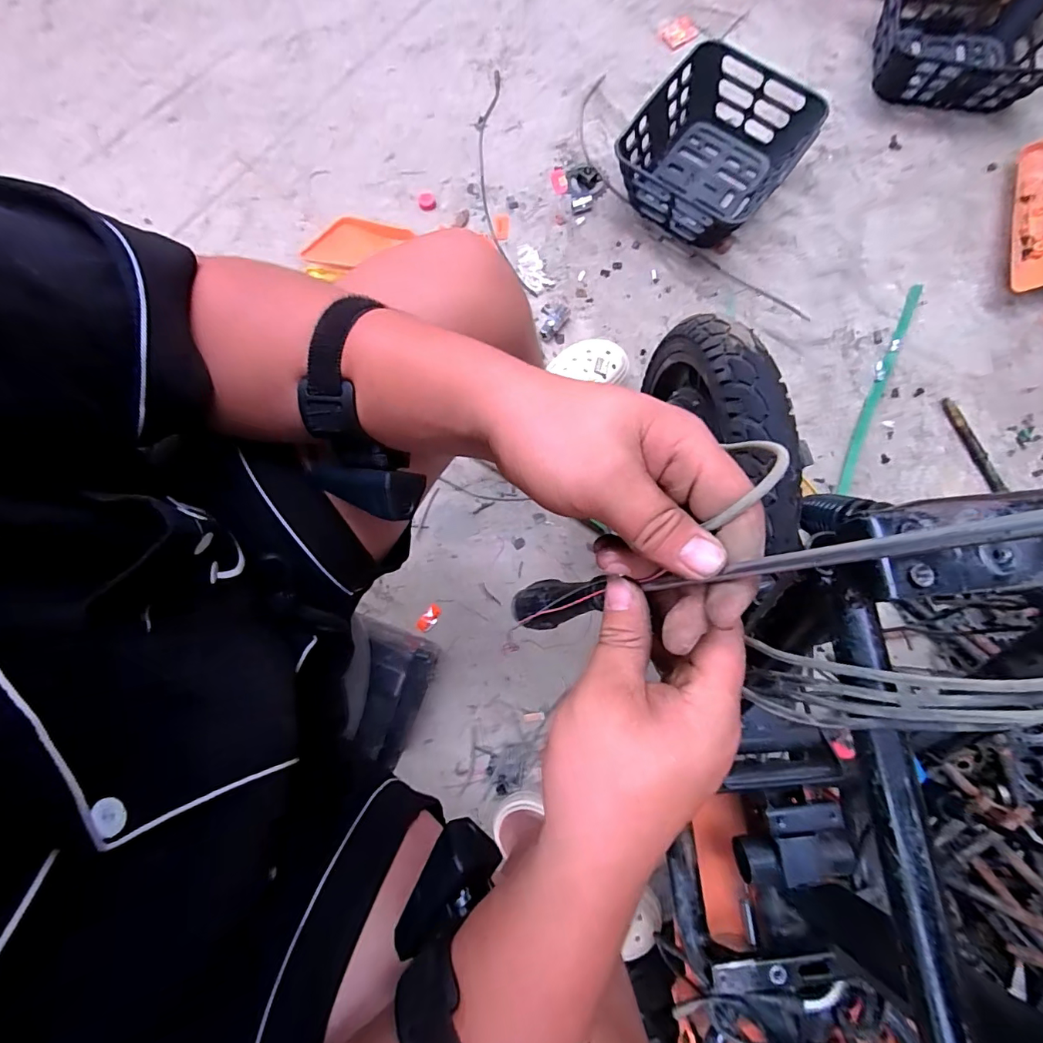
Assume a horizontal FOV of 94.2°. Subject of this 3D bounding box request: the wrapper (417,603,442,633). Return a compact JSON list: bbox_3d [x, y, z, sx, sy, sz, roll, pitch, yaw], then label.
[{"bbox_3d":[-0.151,0.159,0.797,0.025,0.008,0.049,40,82,7],"label":"wrapper"}]

